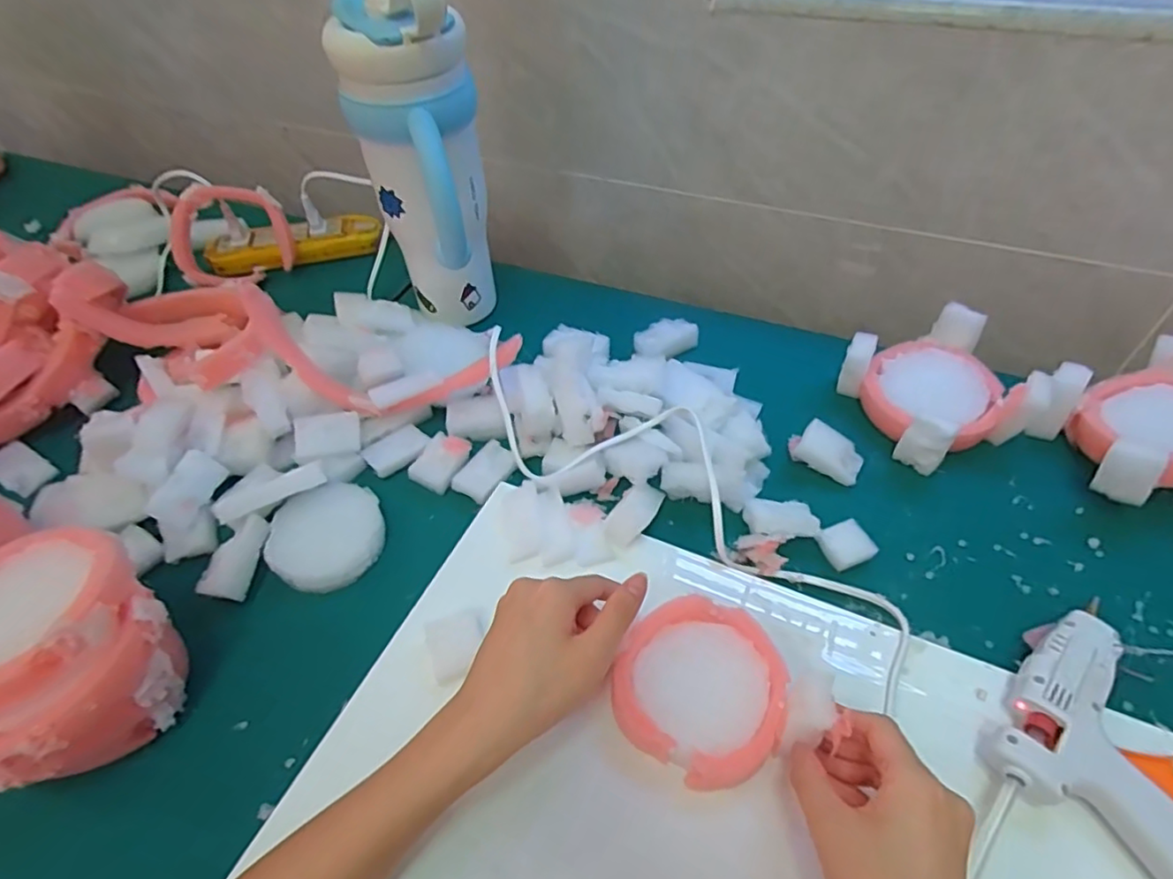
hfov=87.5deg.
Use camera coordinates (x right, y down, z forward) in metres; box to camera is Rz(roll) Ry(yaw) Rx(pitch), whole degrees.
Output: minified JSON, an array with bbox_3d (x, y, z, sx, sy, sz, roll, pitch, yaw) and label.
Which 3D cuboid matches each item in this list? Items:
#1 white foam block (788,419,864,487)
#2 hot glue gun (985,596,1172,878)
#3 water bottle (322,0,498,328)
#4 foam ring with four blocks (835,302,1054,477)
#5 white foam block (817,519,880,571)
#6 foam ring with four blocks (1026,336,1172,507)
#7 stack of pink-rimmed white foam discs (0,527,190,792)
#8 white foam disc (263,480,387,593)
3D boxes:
[{"bbox_3d":[0.182,0.008,0.465,0.053,0.028,0.025,26,58,23],"label":"white foam block"},{"bbox_3d":[0.286,0.158,0.323,0.108,0.027,0.126,34,61,27],"label":"hot glue gun"},{"bbox_3d":[-0.123,-0.206,0.487,0.094,0.274,0.120,-15,52,-8],"label":"water bottle"},{"bbox_3d":[0.284,-0.043,0.490,0.122,0.051,0.119,-16,52,-9],"label":"foam ring with four blocks"},{"bbox_3d":[0.179,0.073,0.422,0.032,0.012,0.028,-21,53,-12],"label":"white foam block"},{"bbox_3d":[0.404,-0.008,0.444,0.147,0.066,0.116,-15,52,-8],"label":"foam ring with four blocks"},{"bbox_3d":[-0.287,0.125,0.340,0.100,0.114,0.111,13,54,14],"label":"stack of pink-rimmed white foam discs"},{"bbox_3d":[-0.184,0.068,0.435,0.075,0.009,0.075,2,68,-4],"label":"white foam disc"}]

